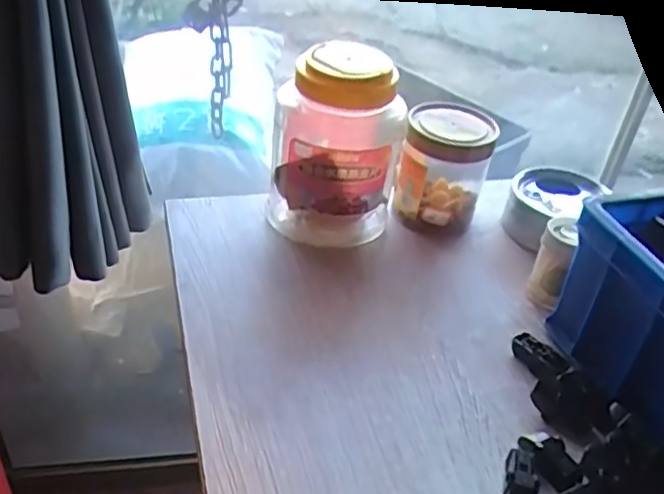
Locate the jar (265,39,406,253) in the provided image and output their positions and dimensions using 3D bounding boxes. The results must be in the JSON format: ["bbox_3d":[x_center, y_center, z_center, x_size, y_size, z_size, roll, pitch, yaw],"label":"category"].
[{"bbox_3d":[0.003,-0.089,0.582,0.114,0.184,0.108,5,37,-4],"label":"jar"}]

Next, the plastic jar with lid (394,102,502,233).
[{"bbox_3d":[0.110,-0.075,0.635,0.084,0.117,0.072,13,37,7],"label":"plastic jar with lid"}]

